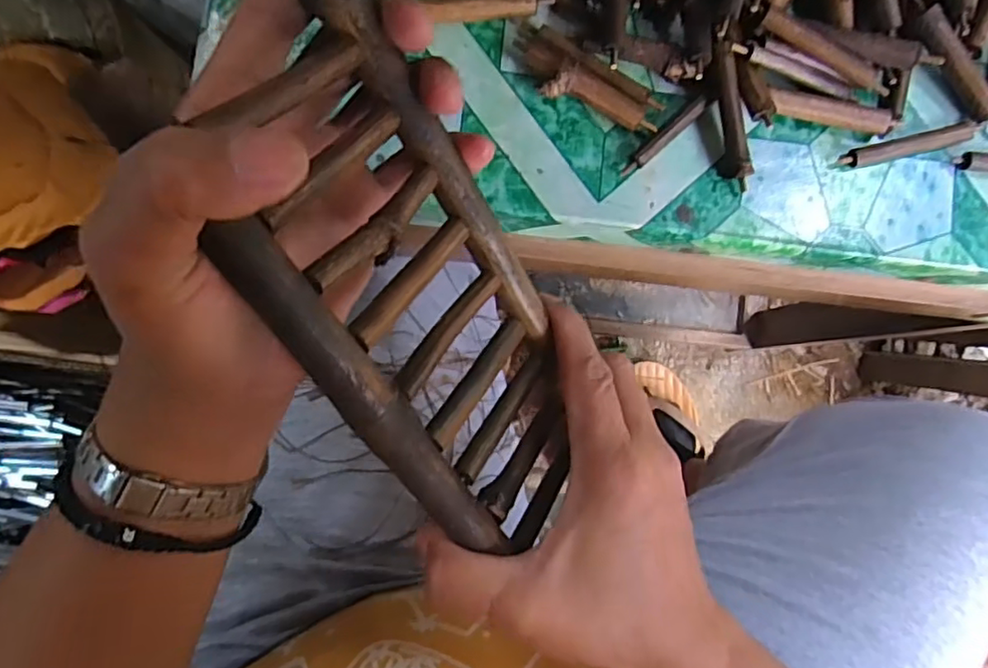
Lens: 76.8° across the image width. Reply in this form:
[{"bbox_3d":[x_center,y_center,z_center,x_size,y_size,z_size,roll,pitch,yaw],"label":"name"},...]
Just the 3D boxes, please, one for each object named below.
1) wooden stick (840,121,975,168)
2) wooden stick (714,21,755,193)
[{"bbox_3d":[0.207,-0.094,0.310,0.072,0.006,0.011,-13,88,-5],"label":"wooden stick"},{"bbox_3d":[0.113,-0.107,0.295,0.010,0.008,0.075,-13,100,-3],"label":"wooden stick"}]

